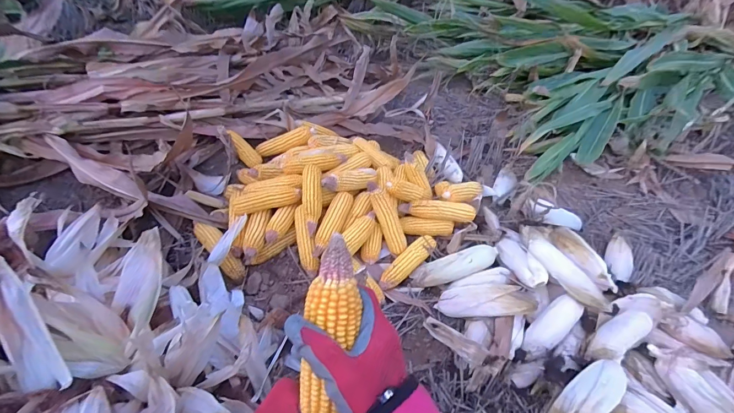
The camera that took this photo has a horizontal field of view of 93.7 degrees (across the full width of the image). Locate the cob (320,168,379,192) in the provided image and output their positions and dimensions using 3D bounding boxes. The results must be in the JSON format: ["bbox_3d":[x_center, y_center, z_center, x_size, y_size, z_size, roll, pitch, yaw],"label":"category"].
[{"bbox_3d":[-0.047,-0.077,0.989,0.196,0.043,0.051,-15,47,-40],"label":"cob"}]

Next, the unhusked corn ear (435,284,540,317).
[{"bbox_3d":[0.279,0.229,0.829,0.229,0.050,0.066,-8,42,21],"label":"unhusked corn ear"}]

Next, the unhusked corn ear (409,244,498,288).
[{"bbox_3d":[0.234,0.157,0.912,0.240,0.048,0.065,-20,50,-3],"label":"unhusked corn ear"}]

